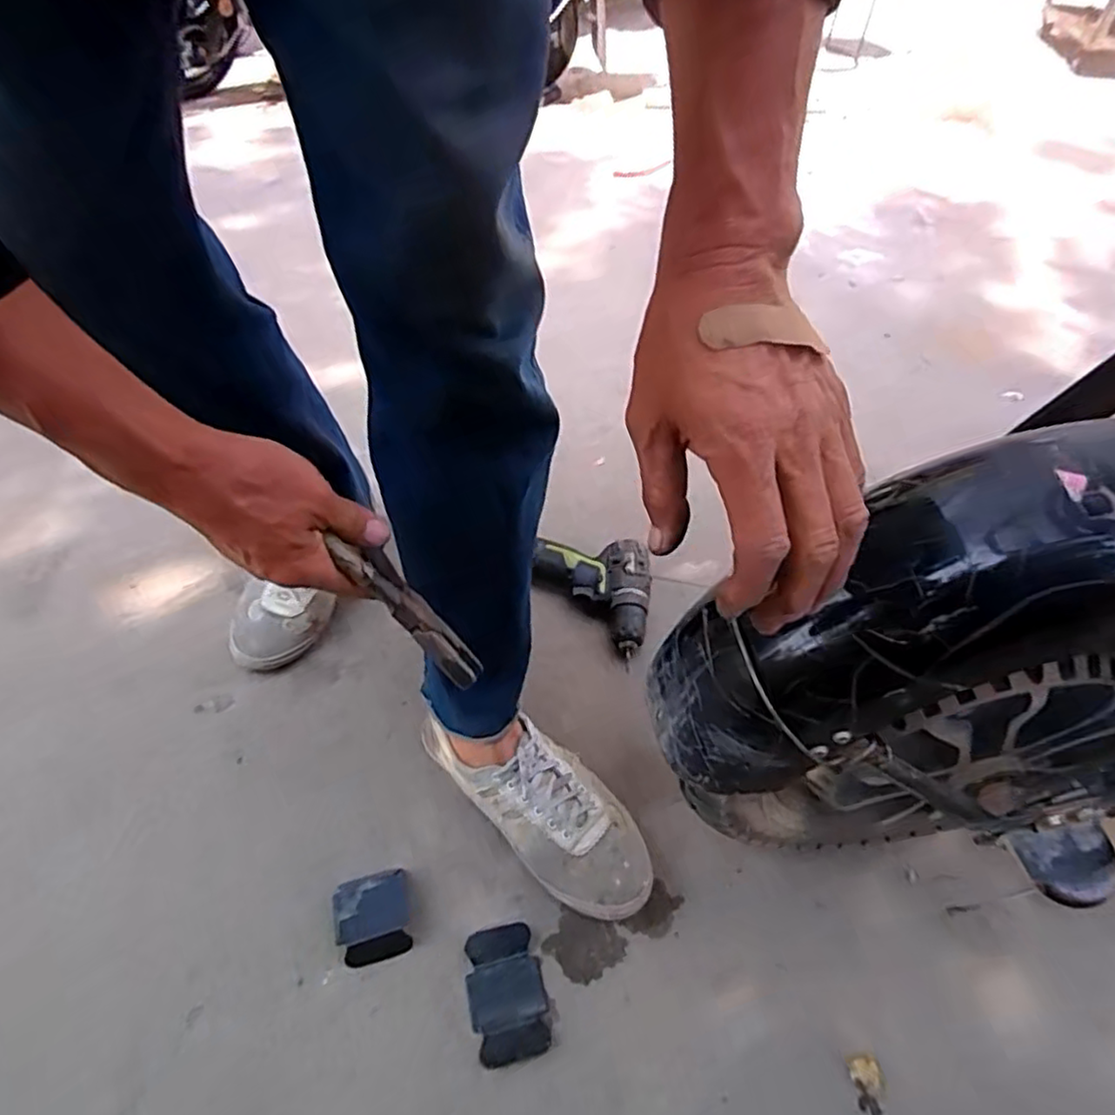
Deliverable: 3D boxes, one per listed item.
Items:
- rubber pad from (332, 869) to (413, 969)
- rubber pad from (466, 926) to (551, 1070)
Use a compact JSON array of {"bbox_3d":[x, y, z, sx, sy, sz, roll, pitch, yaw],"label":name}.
[{"bbox_3d":[-0.158,0.307,0.564,0.060,0.027,0.064,-10,51,-10],"label":"rubber pad"},{"bbox_3d":[-0.042,0.353,0.535,0.061,0.022,0.091,-13,52,-12],"label":"rubber pad"}]

